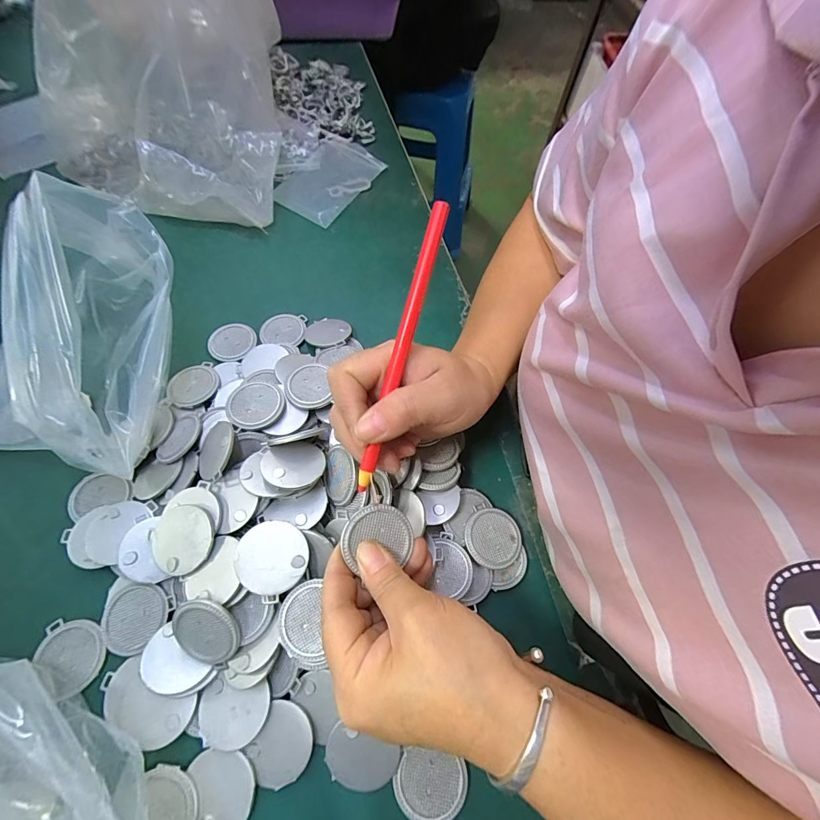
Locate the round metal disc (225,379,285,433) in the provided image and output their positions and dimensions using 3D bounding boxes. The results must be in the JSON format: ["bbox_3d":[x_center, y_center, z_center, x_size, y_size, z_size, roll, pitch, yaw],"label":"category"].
[{"bbox_3d":[-0.113,-0.003,0.289,0.039,0.009,0.040,1,63,-3],"label":"round metal disc"}]

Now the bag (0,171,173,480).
[{"bbox_3d":[-0.224,-0.049,0.272,0.098,0.122,0.165,4,63,-1],"label":"bag"}]

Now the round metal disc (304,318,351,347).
[{"bbox_3d":[-0.074,-0.070,0.352,0.040,0.004,0.038,-4,49,5],"label":"round metal disc"}]

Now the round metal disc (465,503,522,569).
[{"bbox_3d":[0.058,0.089,0.273,0.039,0.004,0.039,5,63,-9],"label":"round metal disc"}]

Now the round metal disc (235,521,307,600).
[{"bbox_3d":[-0.081,0.086,0.231,0.040,0.004,0.039,3,71,-10],"label":"round metal disc"}]

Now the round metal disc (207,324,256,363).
[{"bbox_3d":[-0.158,-0.060,0.349,0.038,0.004,0.041,1,63,-3],"label":"round metal disc"}]

